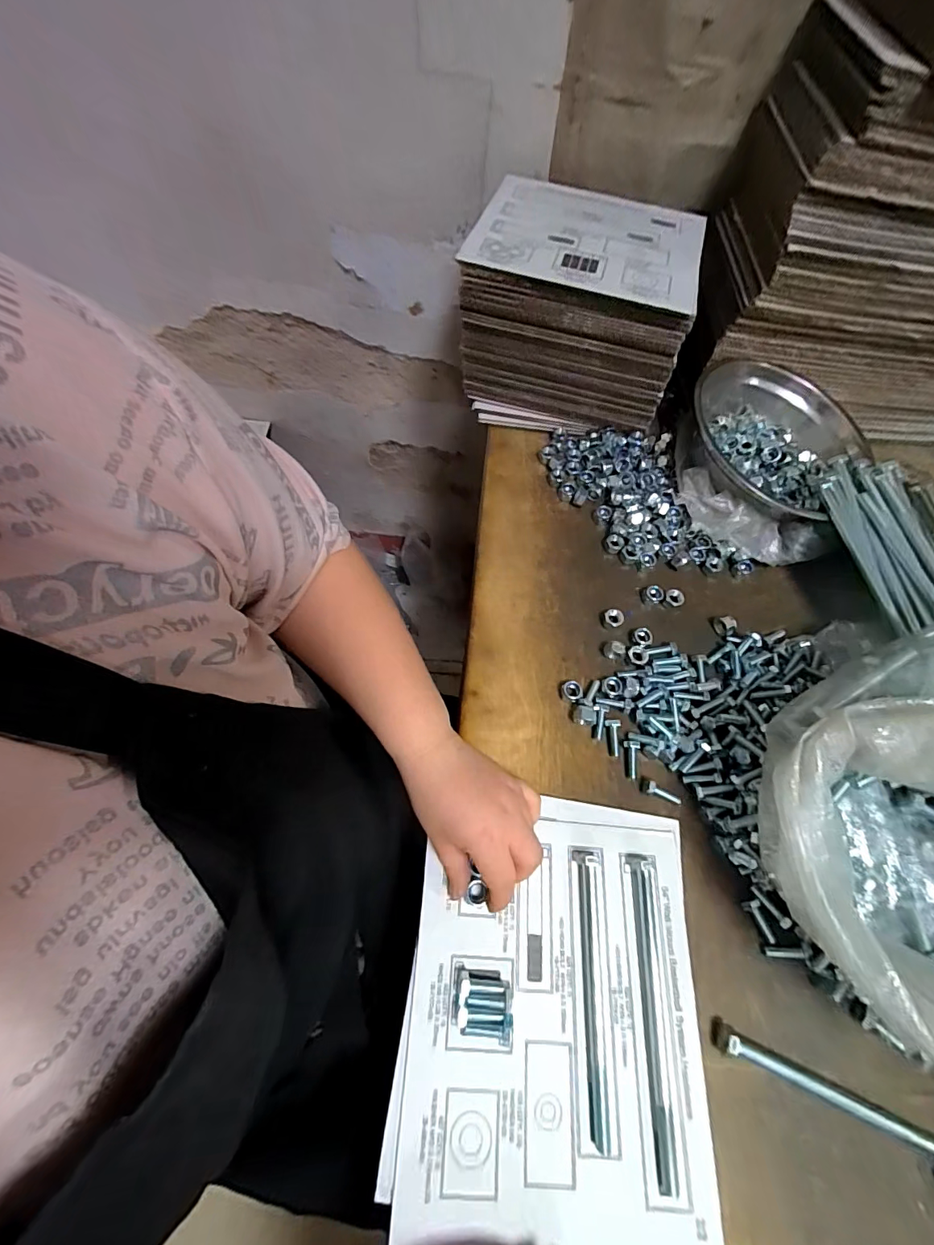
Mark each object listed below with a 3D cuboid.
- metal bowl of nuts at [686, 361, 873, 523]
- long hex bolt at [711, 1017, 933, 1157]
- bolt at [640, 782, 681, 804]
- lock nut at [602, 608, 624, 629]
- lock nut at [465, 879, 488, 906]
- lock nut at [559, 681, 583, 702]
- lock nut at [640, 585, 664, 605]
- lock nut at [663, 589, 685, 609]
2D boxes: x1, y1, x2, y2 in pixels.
[{"bbox_3d":[0.328,-0.190,0.485,0.157,0.065,0.187,8,63,2],"label":"metal bowl of nuts"},{"bbox_3d":[0.235,0.299,0.281,0.154,0.018,0.014,22,64,9],"label":"long hex bolt"},{"bbox_3d":[0.159,0.139,0.365,0.031,0.008,0.010,22,65,10],"label":"bolt"},{"bbox_3d":[0.141,-0.003,0.436,0.020,0.012,0.019,1,63,-2],"label":"lock nut"},{"bbox_3d":[0.007,0.193,0.319,0.013,0.010,0.016,17,64,8],"label":"lock nut"},{"bbox_3d":[0.093,0.062,0.400,0.018,0.010,0.018,1,63,-2],"label":"lock nut"},{"bbox_3d":[0.186,-0.028,0.450,0.021,0.007,0.018,-14,64,-9],"label":"lock nut"},{"bbox_3d":[0.207,-0.024,0.448,0.018,0.009,0.022,40,69,18],"label":"lock nut"}]

